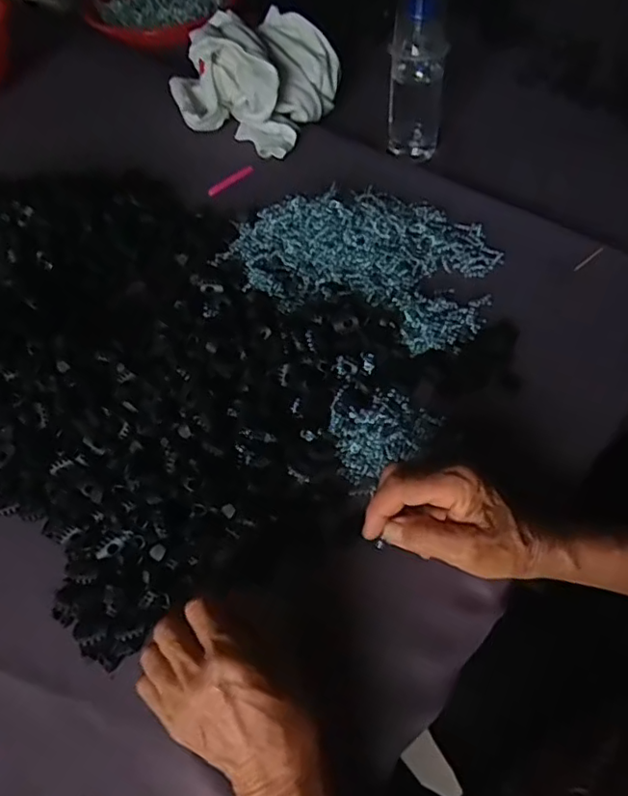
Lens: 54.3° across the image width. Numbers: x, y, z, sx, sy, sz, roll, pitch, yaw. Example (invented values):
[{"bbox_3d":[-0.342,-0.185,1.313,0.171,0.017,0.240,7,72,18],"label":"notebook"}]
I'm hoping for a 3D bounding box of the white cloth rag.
[{"bbox_3d":[-0.084,-0.403,0.759,0.192,0.090,0.177,22,57,23],"label":"white cloth rag"}]

